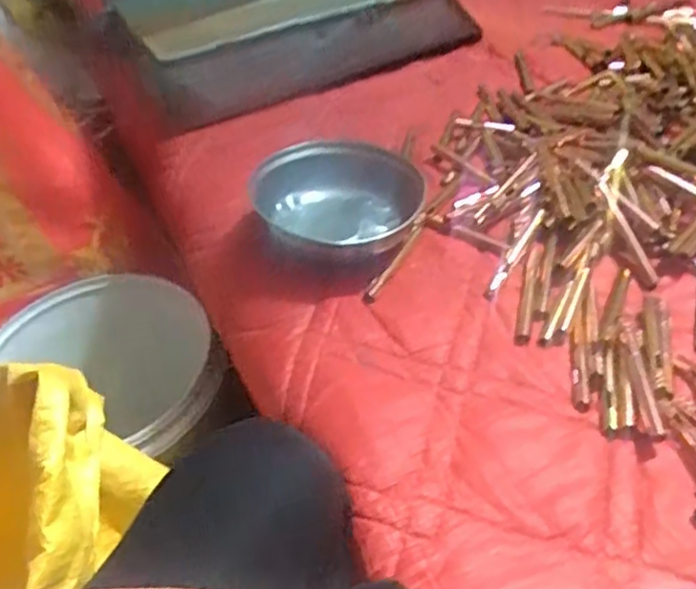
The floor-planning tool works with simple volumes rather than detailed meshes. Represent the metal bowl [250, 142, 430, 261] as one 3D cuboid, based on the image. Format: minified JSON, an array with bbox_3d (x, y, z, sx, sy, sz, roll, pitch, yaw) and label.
[{"bbox_3d":[-0.009,-0.074,0.563,0.138,0.045,0.141,-3,44,4],"label":"metal bowl"}]

